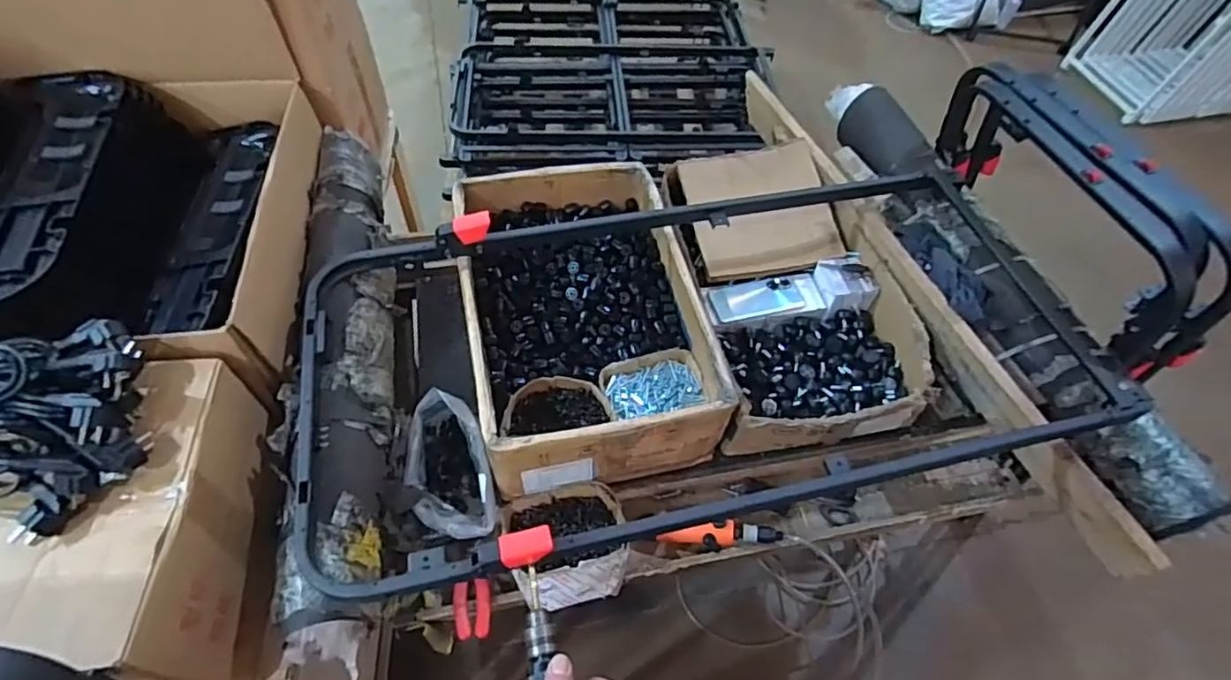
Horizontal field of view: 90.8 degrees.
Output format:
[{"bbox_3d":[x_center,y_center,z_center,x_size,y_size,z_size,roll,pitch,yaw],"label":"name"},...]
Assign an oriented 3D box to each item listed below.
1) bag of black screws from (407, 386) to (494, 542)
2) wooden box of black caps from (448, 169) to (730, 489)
[{"bbox_3d":[-0.244,0.194,0.891,0.108,0.113,0.211,-15,57,-13],"label":"bag of black screws"},{"bbox_3d":[-0.057,-0.054,1.001,0.350,0.145,0.537,-11,56,-10],"label":"wooden box of black caps"}]

